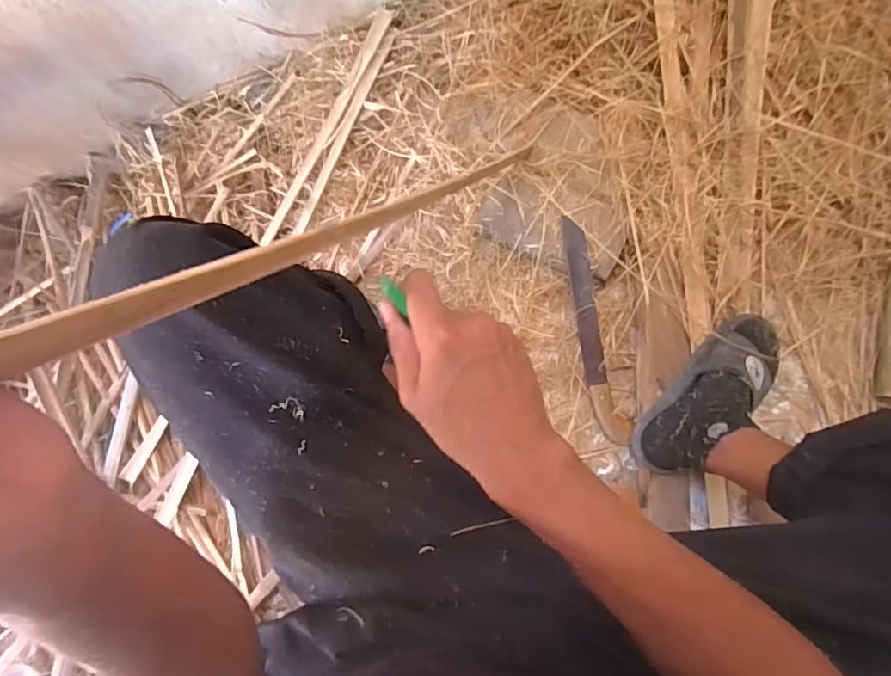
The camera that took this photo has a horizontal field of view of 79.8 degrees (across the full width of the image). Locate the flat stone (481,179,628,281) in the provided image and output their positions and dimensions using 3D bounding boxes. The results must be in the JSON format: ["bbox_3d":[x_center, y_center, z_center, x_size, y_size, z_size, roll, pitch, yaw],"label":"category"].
[{"bbox_3d":[0.149,-0.157,0.754,0.193,0.052,0.102,20,84,7],"label":"flat stone"}]

